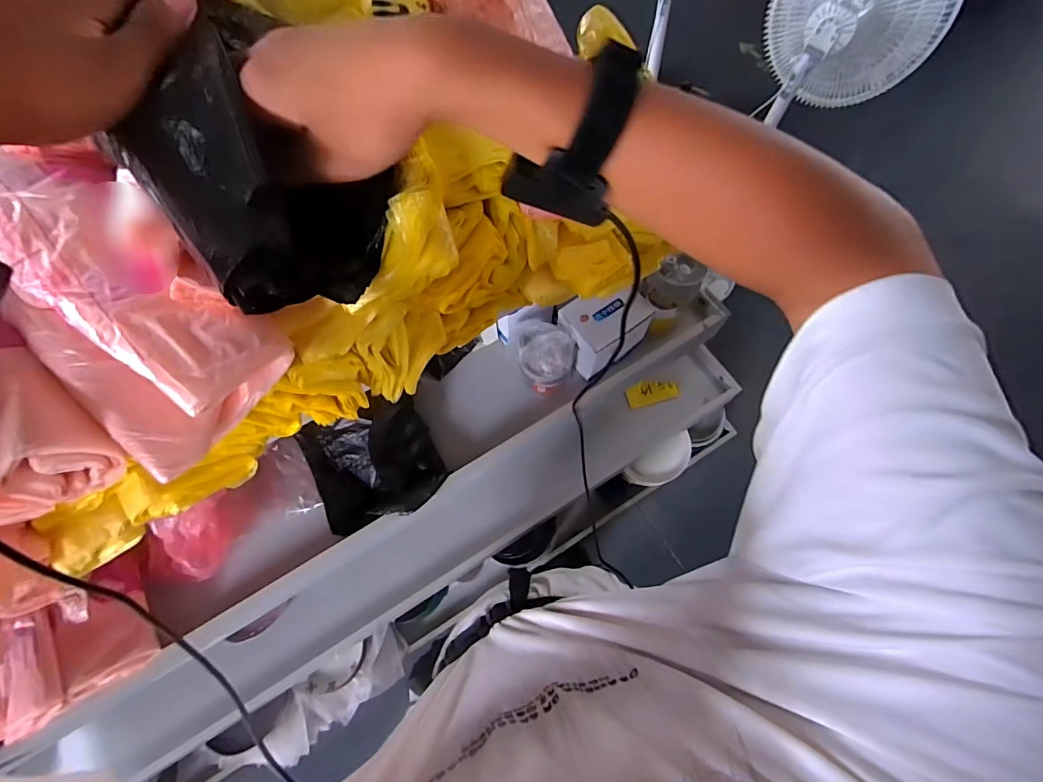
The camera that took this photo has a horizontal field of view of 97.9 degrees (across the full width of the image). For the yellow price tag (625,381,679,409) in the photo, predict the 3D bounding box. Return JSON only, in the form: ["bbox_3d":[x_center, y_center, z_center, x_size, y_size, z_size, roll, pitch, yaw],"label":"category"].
[{"bbox_3d":[0.330,0.004,1.151,0.132,0.066,0.012,-14,26,-5],"label":"yellow price tag"}]

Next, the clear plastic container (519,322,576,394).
[{"bbox_3d":[0.041,-0.049,0.715,0.084,0.113,0.082,-1,69,1],"label":"clear plastic container"}]

